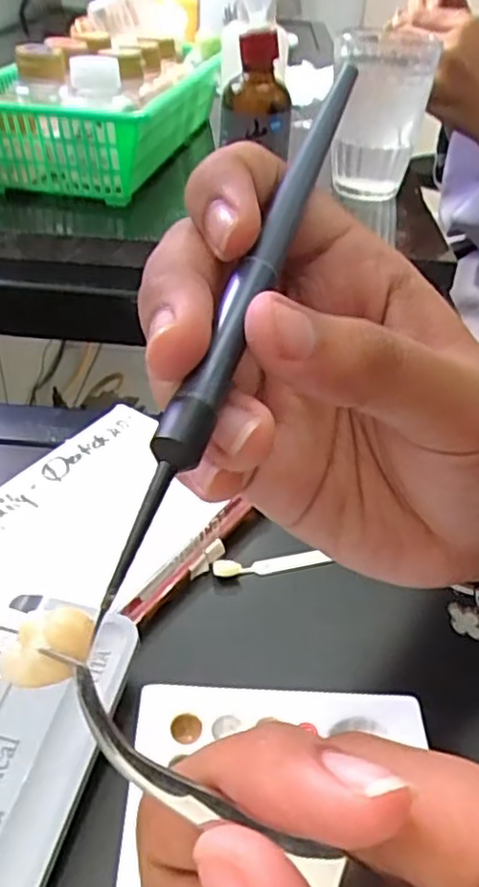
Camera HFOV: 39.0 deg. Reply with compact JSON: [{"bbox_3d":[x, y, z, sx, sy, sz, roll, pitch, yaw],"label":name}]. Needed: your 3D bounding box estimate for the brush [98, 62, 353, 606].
[{"bbox_3d":[0.005,-0.036,0.133,0.007,0.007,0.148,14,57,13],"label":"brush"}]

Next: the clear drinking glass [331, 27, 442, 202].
[{"bbox_3d":[0.089,-0.214,0.444,0.055,0.092,0.064,4,38,1],"label":"clear drinking glass"}]

